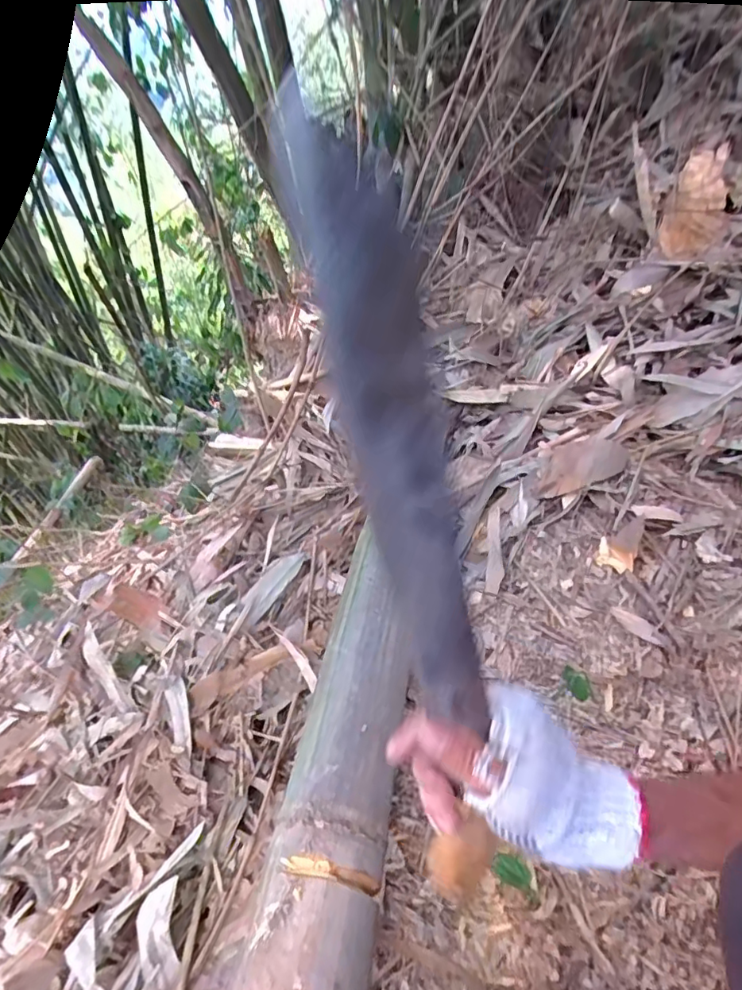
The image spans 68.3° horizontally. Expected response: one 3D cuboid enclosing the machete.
[{"bbox_3d":[0.028,0.061,0.264,0.036,0.420,0.026,-22,29,-16],"label":"machete"}]

